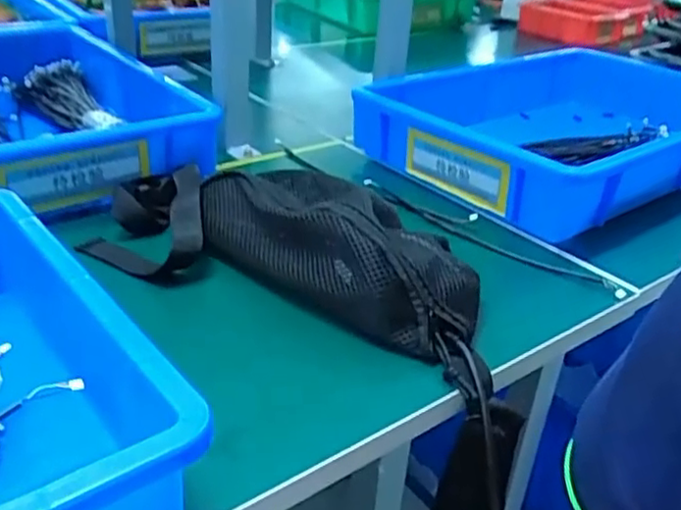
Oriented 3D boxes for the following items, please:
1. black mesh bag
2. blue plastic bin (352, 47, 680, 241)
[{"bbox_3d":[-0.040,-0.011,0.500,0.348,0.084,0.128,16,29,22],"label":"black mesh bag"},{"bbox_3d":[0.269,-0.144,0.749,0.459,0.090,0.282,-16,33,-35],"label":"blue plastic bin"}]

